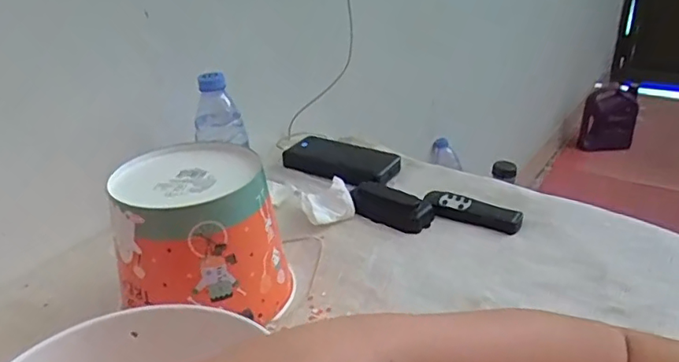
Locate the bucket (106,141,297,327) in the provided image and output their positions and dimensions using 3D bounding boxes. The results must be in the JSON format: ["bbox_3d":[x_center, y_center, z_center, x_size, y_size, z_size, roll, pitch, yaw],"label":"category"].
[{"bbox_3d":[-0.122,0.052,0.506,0.142,0.130,0.145,-8,27,-12],"label":"bucket"}]

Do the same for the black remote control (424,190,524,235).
[{"bbox_3d":[0.150,0.032,0.632,0.112,0.011,0.038,14,31,30],"label":"black remote control"}]

